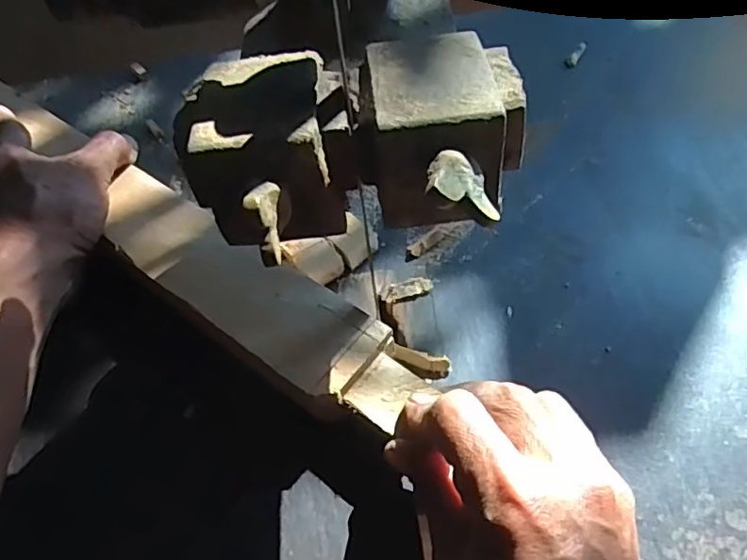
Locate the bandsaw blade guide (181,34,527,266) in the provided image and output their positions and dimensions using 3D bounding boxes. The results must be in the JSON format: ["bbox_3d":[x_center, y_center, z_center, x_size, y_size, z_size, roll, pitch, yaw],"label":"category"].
[{"bbox_3d":[-0.006,-0.043,0.193,0.109,0.042,0.075,-6,51,0],"label":"bandsaw blade guide"}]

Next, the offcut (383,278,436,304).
[{"bbox_3d":[0.019,0.005,0.330,0.029,0.006,0.009,-16,52,-8],"label":"offcut"}]

